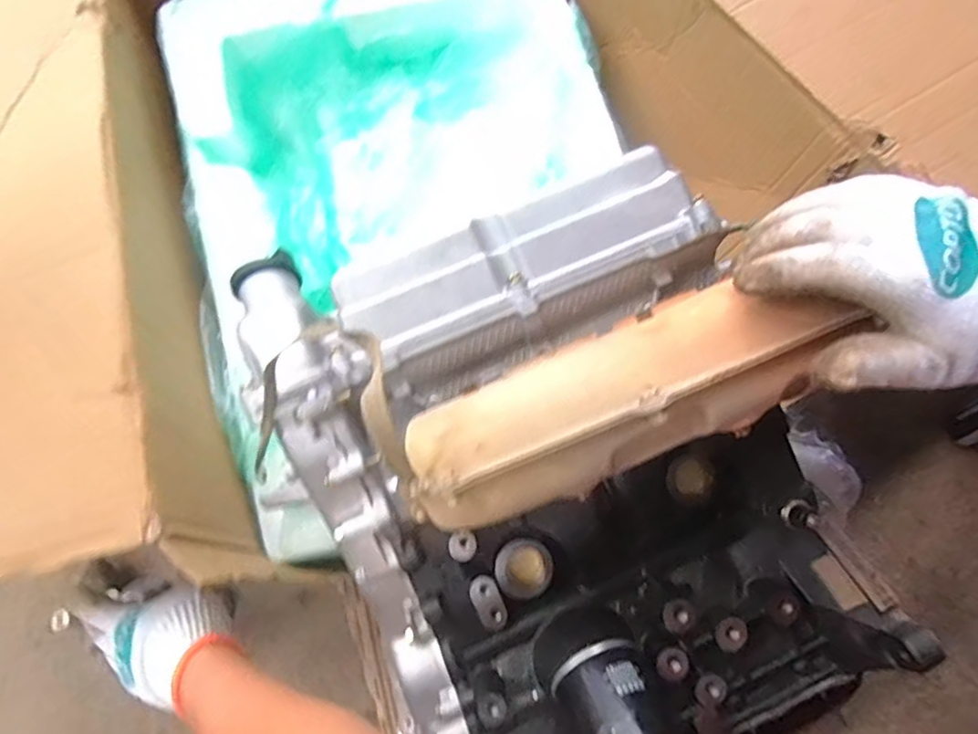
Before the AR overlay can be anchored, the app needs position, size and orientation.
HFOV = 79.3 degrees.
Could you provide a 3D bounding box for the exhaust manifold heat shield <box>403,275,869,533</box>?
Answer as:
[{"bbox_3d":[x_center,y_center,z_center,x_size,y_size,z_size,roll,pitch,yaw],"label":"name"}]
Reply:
[{"bbox_3d":[0.079,0.022,0.374,0.262,0.076,0.089,-23,70,5],"label":"exhaust manifold heat shield"}]

